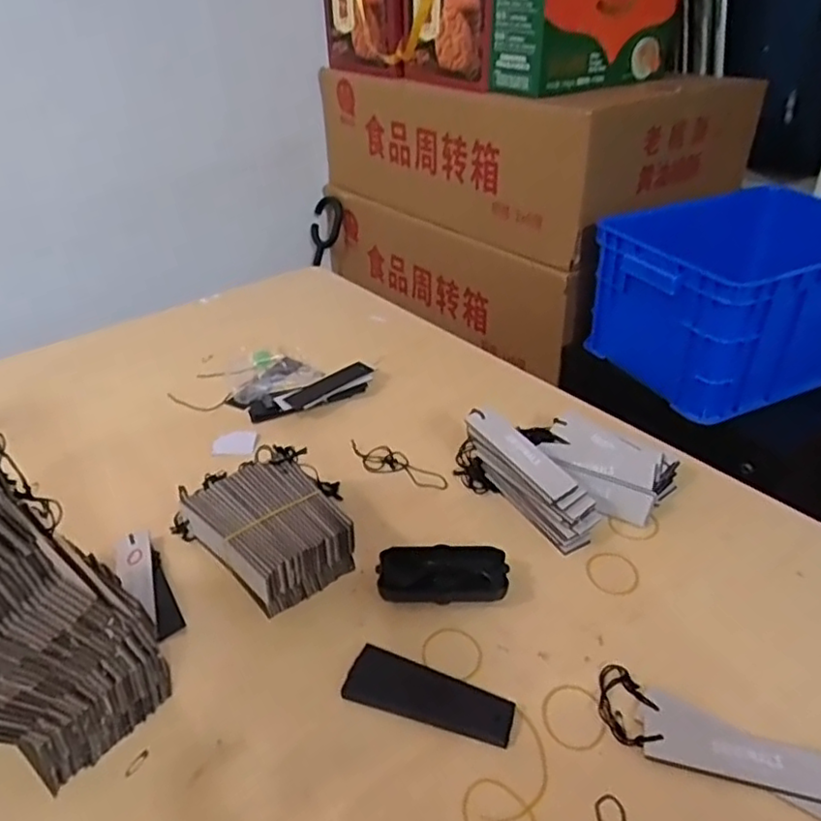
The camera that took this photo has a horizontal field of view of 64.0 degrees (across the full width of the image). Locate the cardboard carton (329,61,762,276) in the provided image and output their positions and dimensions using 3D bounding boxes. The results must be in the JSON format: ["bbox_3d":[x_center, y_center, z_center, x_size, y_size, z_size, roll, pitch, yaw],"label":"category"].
[{"bbox_3d":[0.287,-0.638,1.489,0.681,0.244,0.751,-29,43,-33],"label":"cardboard carton"}]

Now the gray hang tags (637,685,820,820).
[{"bbox_3d":[0.221,0.231,0.441,0.127,0.008,0.049,14,45,21],"label":"gray hang tags"}]

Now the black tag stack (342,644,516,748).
[{"bbox_3d":[0.014,0.213,0.492,0.125,0.004,0.046,11,37,18],"label":"black tag stack"}]

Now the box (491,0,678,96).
[{"bbox_3d":[0.366,-0.784,1.266,0.168,0.280,0.509,26,44,34],"label":"box"}]

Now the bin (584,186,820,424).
[{"bbox_3d":[0.553,-0.184,1.065,0.417,0.209,0.281,-16,37,-19],"label":"bin"}]

